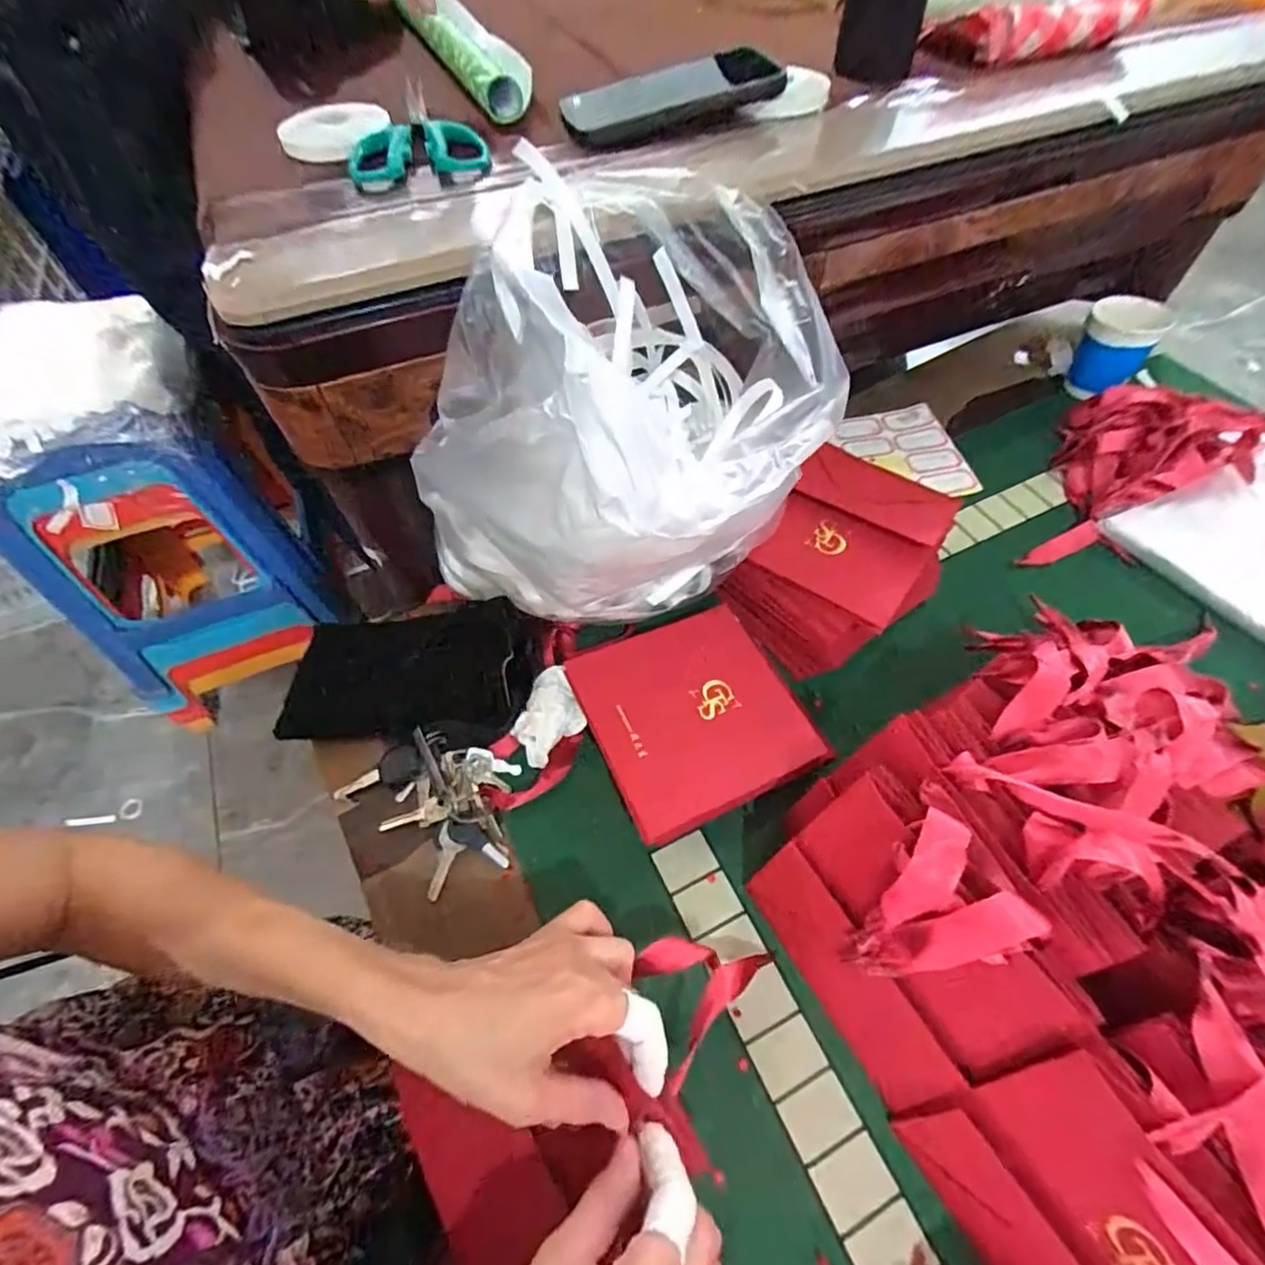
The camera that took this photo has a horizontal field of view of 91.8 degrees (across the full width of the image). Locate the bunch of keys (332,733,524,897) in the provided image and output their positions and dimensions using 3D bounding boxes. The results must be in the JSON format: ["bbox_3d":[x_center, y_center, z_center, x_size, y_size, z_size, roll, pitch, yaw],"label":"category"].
[{"bbox_3d":[-0.138,0.124,0.456,0.125,0.027,0.099,39,66,24],"label":"bunch of keys"}]

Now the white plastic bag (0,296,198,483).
[{"bbox_3d":[-0.691,-0.308,0.745,0.280,0.079,0.237,-20,58,-11],"label":"white plastic bag"}]

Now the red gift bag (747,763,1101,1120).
[{"bbox_3d":[0.131,0.165,0.321,0.026,0.149,0.135,-11,51,-40],"label":"red gift bag"}]

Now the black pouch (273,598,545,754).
[{"bbox_3d":[-0.173,0.039,0.484,0.202,0.018,0.111,-9,78,-4],"label":"black pouch"}]

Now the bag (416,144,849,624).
[{"bbox_3d":[-0.005,-0.130,0.409,0.218,0.233,0.259,32,64,21],"label":"bag"}]

